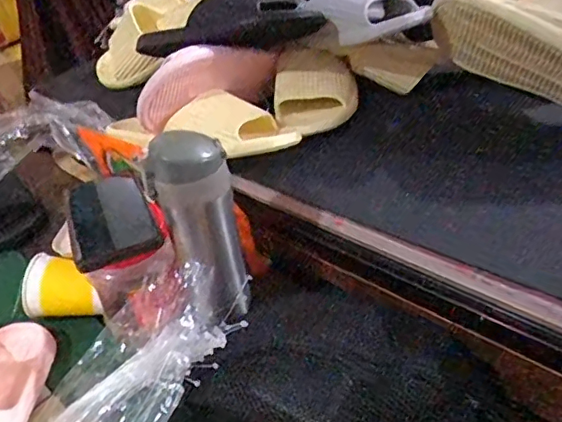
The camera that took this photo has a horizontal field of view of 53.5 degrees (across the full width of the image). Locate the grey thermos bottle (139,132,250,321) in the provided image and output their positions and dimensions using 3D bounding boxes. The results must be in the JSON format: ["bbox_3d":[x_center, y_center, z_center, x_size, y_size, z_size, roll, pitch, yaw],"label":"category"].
[{"bbox_3d":[-0.073,0.022,0.511,0.074,0.185,0.060,-14,37,-6],"label":"grey thermos bottle"}]

